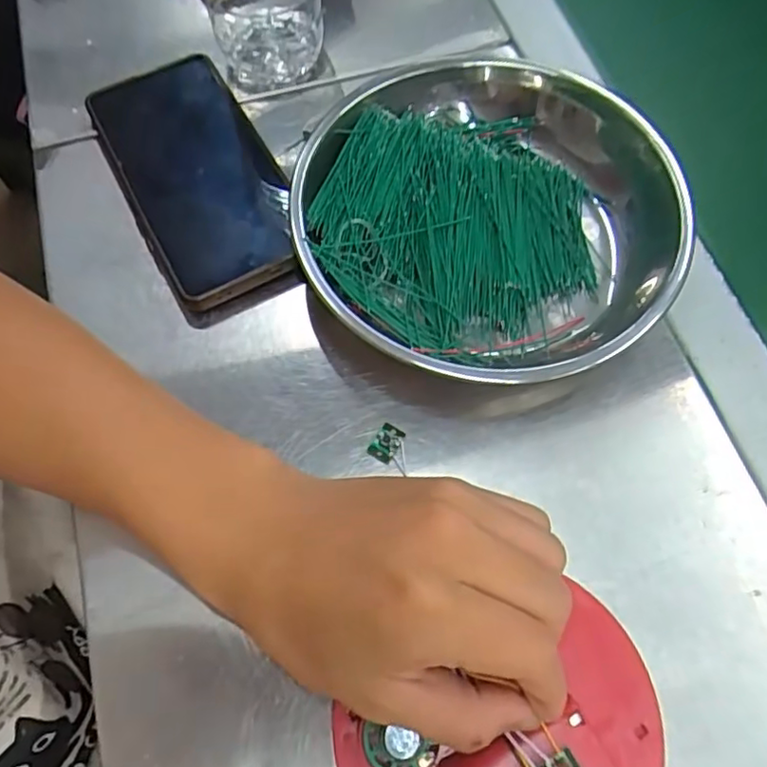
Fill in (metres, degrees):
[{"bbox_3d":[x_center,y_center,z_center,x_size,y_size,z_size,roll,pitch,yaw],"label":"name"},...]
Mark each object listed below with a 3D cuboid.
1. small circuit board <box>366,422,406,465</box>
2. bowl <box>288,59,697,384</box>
[{"bbox_3d":[0.001,0.027,0.284,0.012,0.004,0.016,27,70,11],"label":"small circuit board"},{"bbox_3d":[0.053,-0.088,0.311,0.180,0.046,0.193,0,67,0],"label":"bowl"}]

